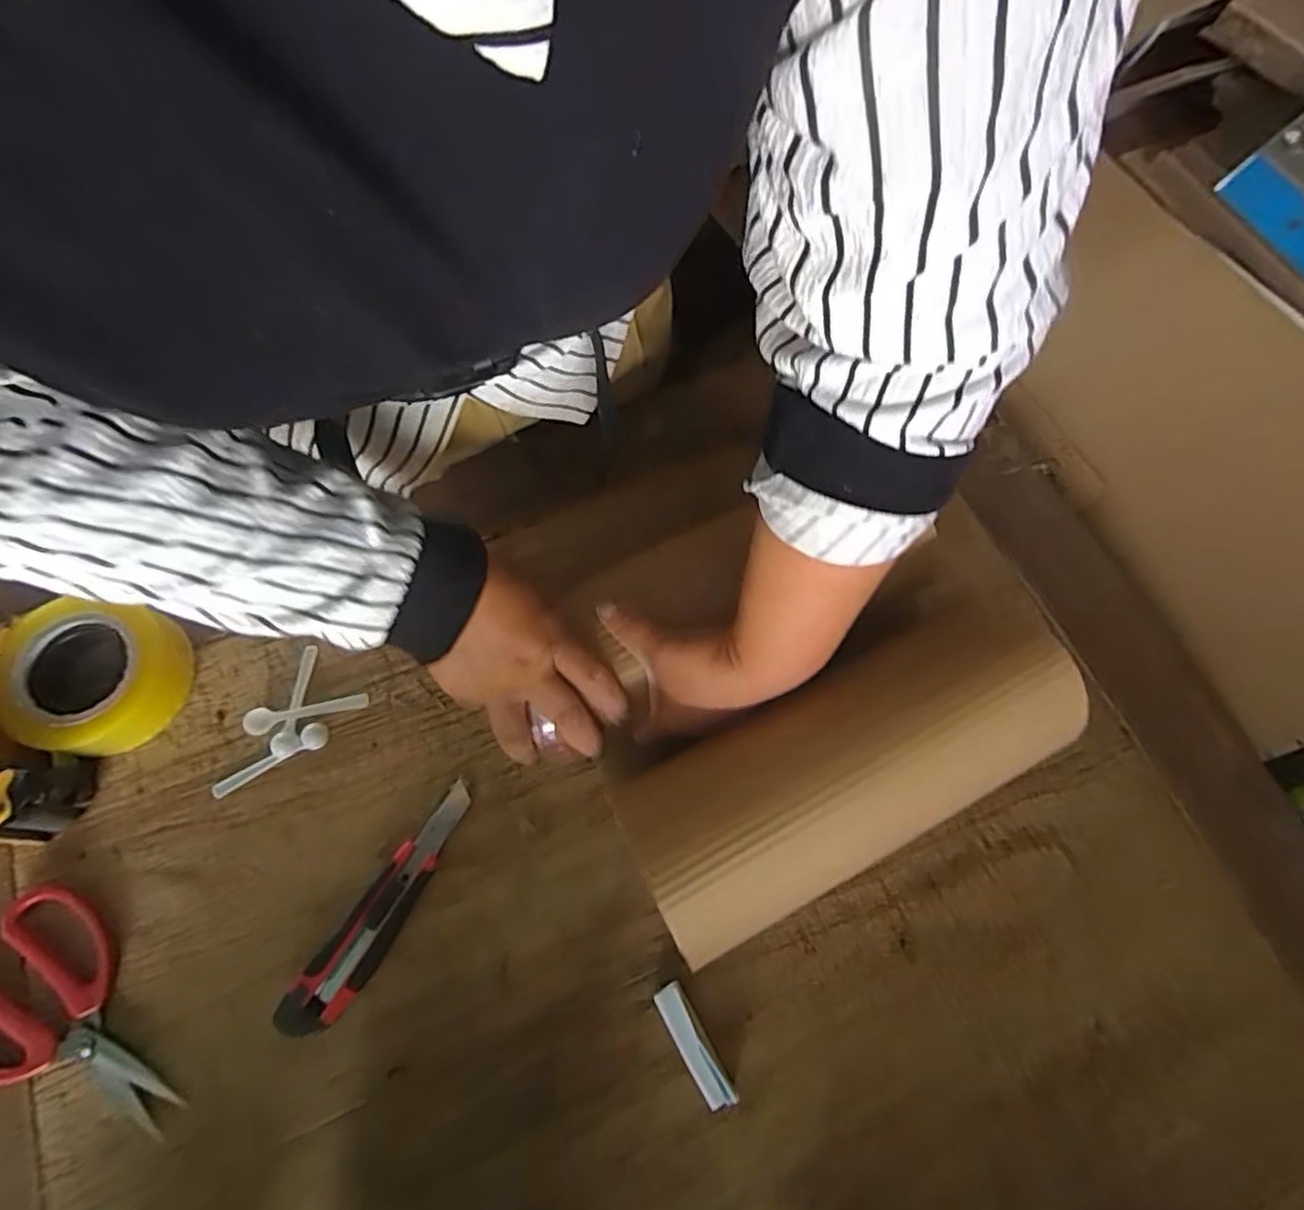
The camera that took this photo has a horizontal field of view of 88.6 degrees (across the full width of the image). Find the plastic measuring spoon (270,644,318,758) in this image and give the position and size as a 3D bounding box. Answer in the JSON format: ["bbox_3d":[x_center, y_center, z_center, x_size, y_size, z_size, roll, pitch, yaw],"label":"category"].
[{"bbox_3d":[-0.289,0.077,0.543,0.019,0.008,0.091,2,67,1],"label":"plastic measuring spoon"}]

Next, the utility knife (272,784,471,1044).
[{"bbox_3d":[-0.190,0.217,0.481,0.039,0.014,0.186,32,70,13],"label":"utility knife"}]

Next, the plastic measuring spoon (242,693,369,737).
[{"bbox_3d":[-0.278,0.085,0.537,0.092,0.012,0.021,-14,67,-6],"label":"plastic measuring spoon"}]

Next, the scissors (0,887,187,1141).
[{"bbox_3d":[-0.395,0.283,0.453,0.182,0.021,0.109,29,69,11],"label":"scissors"}]

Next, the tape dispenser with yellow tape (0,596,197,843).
[{"bbox_3d":[-0.436,0.081,0.510,0.130,0.066,0.175,-11,67,-5],"label":"tape dispenser with yellow tape"}]

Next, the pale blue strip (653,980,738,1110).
[{"bbox_3d":[0.028,0.295,0.447,0.021,0.018,0.077,-28,70,-12],"label":"pale blue strip"}]

